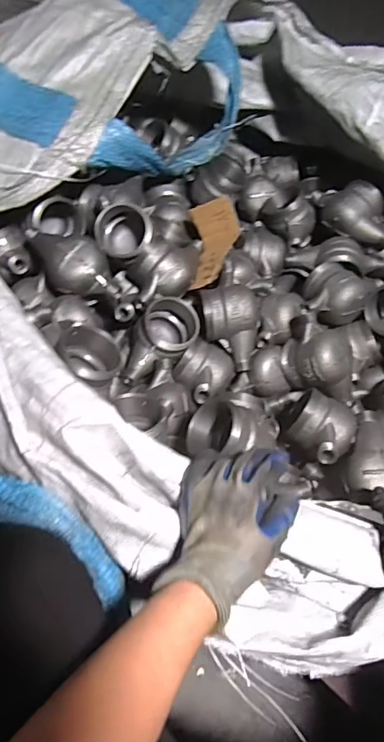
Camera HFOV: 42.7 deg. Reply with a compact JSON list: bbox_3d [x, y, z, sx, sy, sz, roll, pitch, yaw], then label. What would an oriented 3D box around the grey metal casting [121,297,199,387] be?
[{"bbox_3d":[-0.041,-0.039,0.687,0.084,0.069,0.119,14,60,12],"label":"grey metal casting"}]

